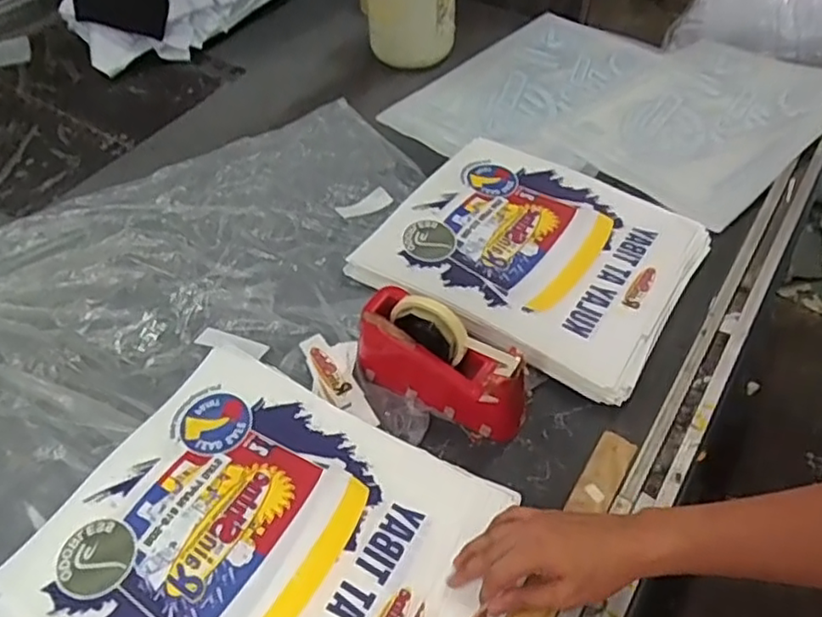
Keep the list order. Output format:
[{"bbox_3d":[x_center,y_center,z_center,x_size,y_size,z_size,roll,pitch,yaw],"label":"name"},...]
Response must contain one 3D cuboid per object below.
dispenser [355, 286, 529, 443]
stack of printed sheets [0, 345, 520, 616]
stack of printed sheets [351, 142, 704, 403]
[{"bbox_3d":[0.036,0.056,0.724,0.208,0.118,0.075,25,53,23],"label":"dispenser"},{"bbox_3d":[-0.137,0.235,0.607,0.406,0.028,0.344,20,51,20],"label":"stack of printed sheets"},{"bbox_3d":[0.172,-0.088,0.882,0.388,0.037,0.353,26,53,24],"label":"stack of printed sheets"}]

